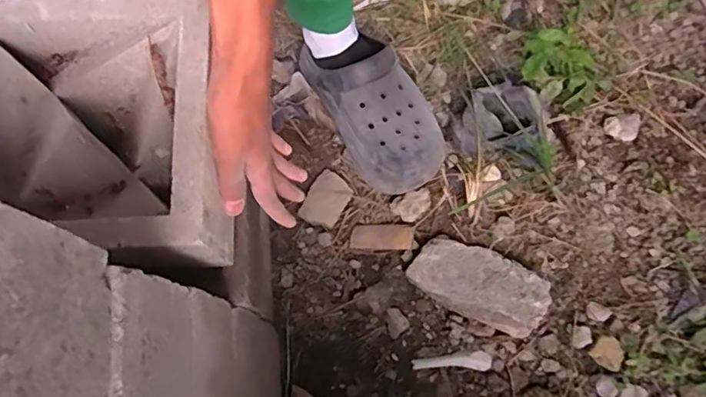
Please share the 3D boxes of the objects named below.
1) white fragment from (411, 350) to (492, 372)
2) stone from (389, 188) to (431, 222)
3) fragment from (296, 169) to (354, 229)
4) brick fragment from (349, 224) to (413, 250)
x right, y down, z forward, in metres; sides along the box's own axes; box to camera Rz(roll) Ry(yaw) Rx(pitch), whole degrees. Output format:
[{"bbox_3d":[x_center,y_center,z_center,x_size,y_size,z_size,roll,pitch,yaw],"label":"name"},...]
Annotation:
[{"bbox_3d":[0.114,0.188,0.617,0.088,0.012,0.020,0,70,-1],"label":"white fragment"},{"bbox_3d":[0.074,0.010,0.667,0.050,0.028,0.030,-16,71,-6],"label":"stone"},{"bbox_3d":[-0.035,0.001,0.698,0.054,0.017,0.070,28,72,9],"label":"fragment"},{"bbox_3d":[0.034,0.048,0.662,0.077,0.006,0.031,-1,70,13],"label":"brick fragment"}]

